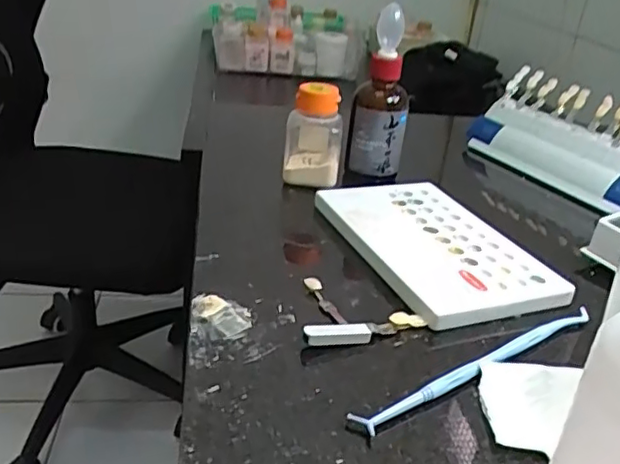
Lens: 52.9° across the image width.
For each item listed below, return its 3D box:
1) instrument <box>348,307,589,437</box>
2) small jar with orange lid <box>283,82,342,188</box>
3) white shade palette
[{"bbox_3d":[0.085,0.061,0.293,0.162,0.006,0.010,-13,32,-33],"label":"instrument"},{"bbox_3d":[0.003,-0.077,0.461,0.041,0.064,0.039,5,27,-2],"label":"small jar with orange lid"},{"bbox_3d":[0.073,0.003,0.388,0.106,0.010,0.153,-5,29,-20],"label":"white shade palette"}]

